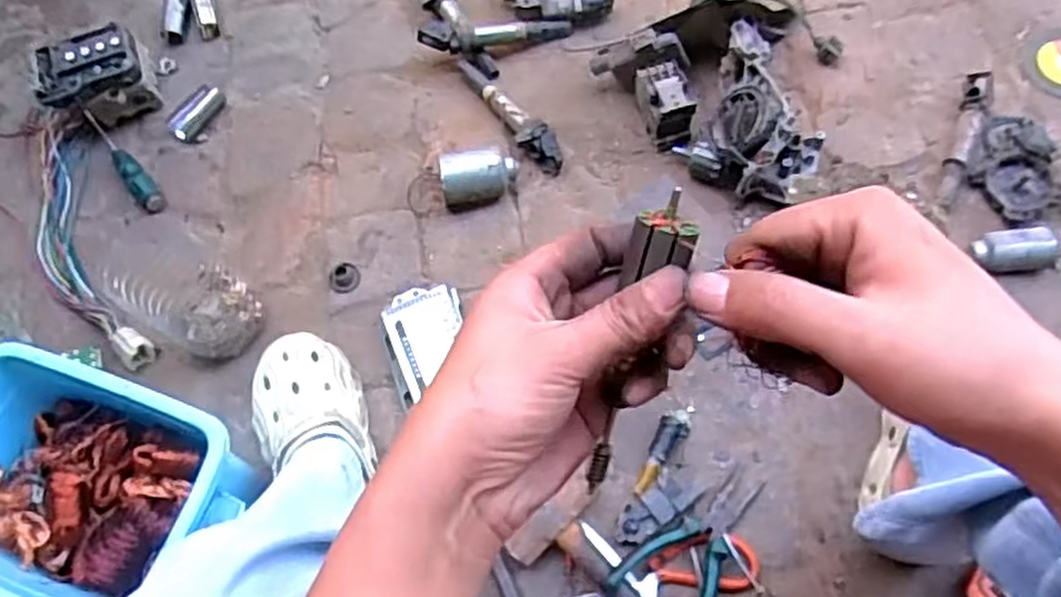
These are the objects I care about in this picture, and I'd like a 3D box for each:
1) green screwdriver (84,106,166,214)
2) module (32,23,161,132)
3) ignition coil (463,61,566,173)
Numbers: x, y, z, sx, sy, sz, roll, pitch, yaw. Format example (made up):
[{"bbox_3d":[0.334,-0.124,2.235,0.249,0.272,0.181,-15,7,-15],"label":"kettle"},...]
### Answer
[{"bbox_3d":[-0.504,-0.171,0.959,0.027,0.022,0.176,-40,70,-11],"label":"green screwdriver"},{"bbox_3d":[-0.532,-0.273,0.962,0.118,0.093,0.087,-18,69,-2],"label":"module"},{"bbox_3d":[-0.023,-0.225,0.948,0.043,0.033,0.181,-38,69,-10],"label":"ignition coil"}]

